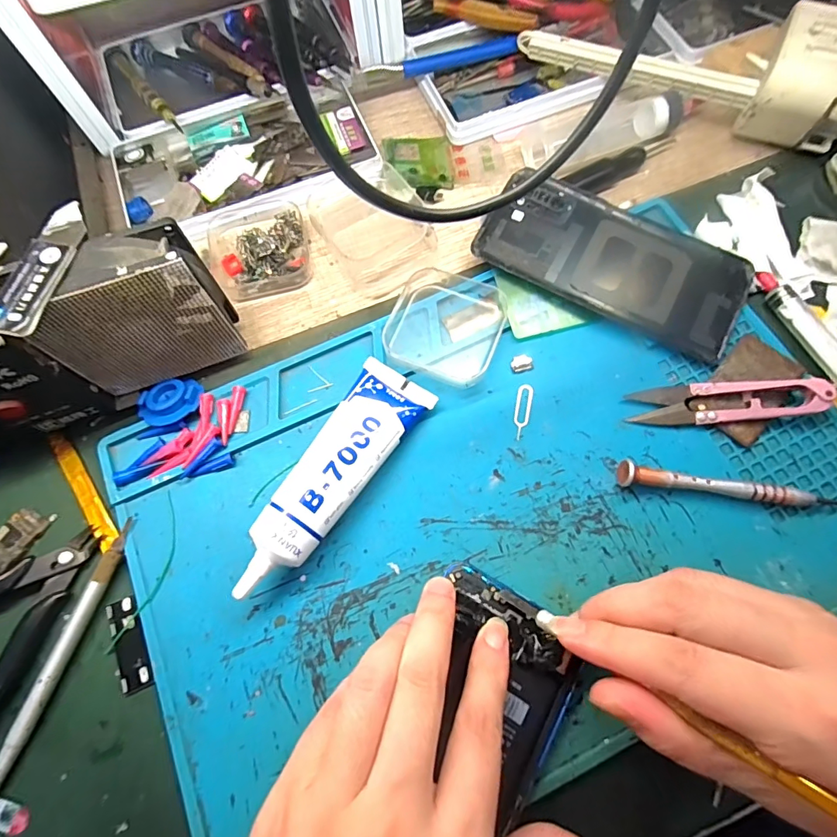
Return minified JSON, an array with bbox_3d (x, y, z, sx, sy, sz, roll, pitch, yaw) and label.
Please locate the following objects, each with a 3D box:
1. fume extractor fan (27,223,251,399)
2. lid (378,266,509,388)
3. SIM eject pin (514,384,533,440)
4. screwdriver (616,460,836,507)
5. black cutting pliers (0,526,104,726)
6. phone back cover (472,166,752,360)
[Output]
[{"bbox_3d":[-0.141,-0.051,0.236,0.080,0.085,0.028,-23,73,-5],"label":"fume extractor fan"},{"bbox_3d":[0.015,-0.055,0.269,0.064,0.013,0.066,21,74,9],"label":"lid"},{"bbox_3d":[0.059,-0.005,0.257,0.009,0.004,0.033,12,73,6],"label":"SIM eject pin"},{"bbox_3d":[0.161,0.035,0.234,0.113,0.012,0.012,6,72,4],"label":"screwdriver"},{"bbox_3d":[-0.212,0.103,0.226,0.077,0.012,0.114,41,78,14],"label":"black cutting pliers"},{"bbox_3d":[0.117,-0.095,0.278,0.155,0.011,0.073,29,75,11],"label":"phone back cover"}]

